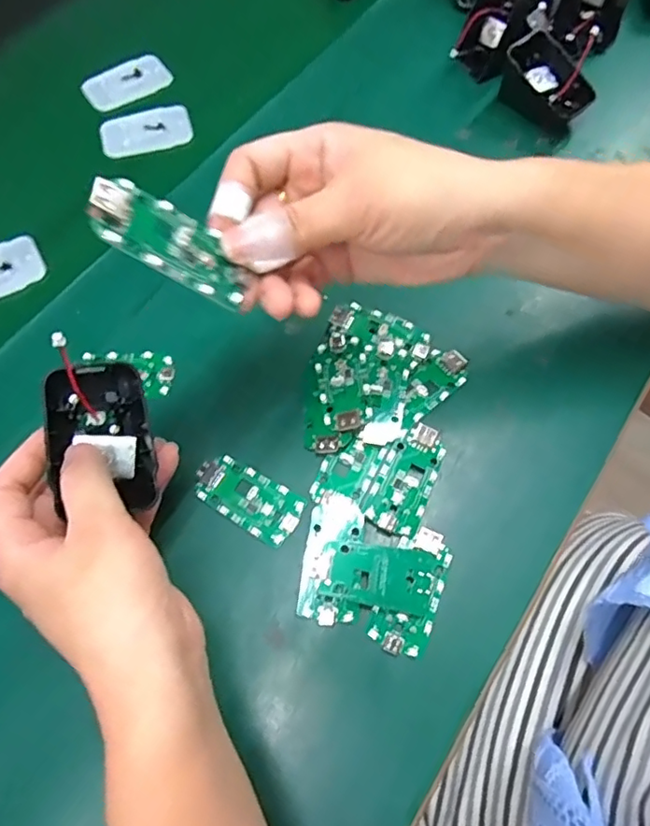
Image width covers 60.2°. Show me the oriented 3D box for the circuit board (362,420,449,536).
[{"bbox_3d":[0.046,0.036,0.317,0.032,0.007,0.063,23,68,10],"label":"circuit board"}]

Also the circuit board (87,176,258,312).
[{"bbox_3d":[-0.056,-0.064,0.210,0.005,0.064,0.030,-22,52,43],"label":"circuit board"}]

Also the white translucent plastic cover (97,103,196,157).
[{"bbox_3d":[-0.142,-0.224,0.443,0.071,0.005,0.042,-13,67,-6],"label":"white translucent plastic cover"}]

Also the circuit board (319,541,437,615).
[{"bbox_3d":[0.028,0.084,0.293,0.058,0.004,0.031,12,65,0],"label":"circuit board"}]

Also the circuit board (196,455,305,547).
[{"bbox_3d":[-0.043,0.047,0.316,0.060,0.007,0.031,30,69,12],"label":"circuit board"}]

